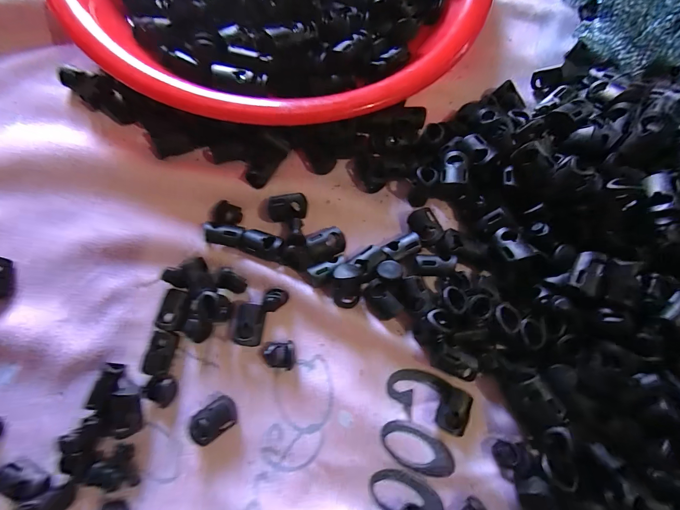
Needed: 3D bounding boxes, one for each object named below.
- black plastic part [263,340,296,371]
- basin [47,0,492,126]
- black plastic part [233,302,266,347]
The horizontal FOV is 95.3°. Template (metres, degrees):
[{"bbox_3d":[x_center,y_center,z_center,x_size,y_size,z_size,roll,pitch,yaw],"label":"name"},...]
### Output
[{"bbox_3d":[-0.029,0.049,0.150,0.015,0.005,0.013,-1,73,2],"label":"black plastic part"},{"bbox_3d":[-0.036,-0.186,0.186,0.244,0.057,0.246,-1,73,2],"label":"basin"},{"bbox_3d":[-0.043,0.034,0.151,0.013,0.011,0.019,9,74,4],"label":"black plastic part"}]

